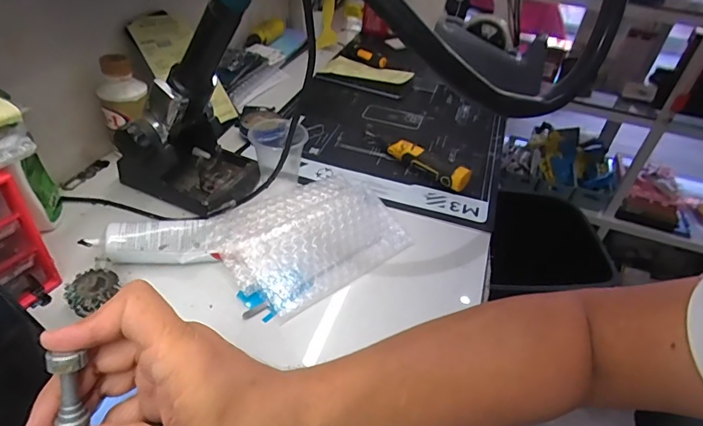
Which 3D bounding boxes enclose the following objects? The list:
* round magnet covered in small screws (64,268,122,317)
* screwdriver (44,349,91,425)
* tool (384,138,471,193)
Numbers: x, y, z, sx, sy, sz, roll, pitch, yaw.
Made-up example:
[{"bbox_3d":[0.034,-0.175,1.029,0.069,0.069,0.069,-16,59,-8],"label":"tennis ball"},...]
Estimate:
[{"bbox_3d":[-0.224,0.071,0.384,0.041,0.022,0.041,4,41,-3],"label":"round magnet covered in small screws"},{"bbox_3d":[-0.149,0.124,0.235,0.014,0.112,0.012,10,20,6],"label":"screwdriver"},{"bbox_3d":[0.099,-0.065,0.570,0.028,0.031,0.115,-24,49,-31],"label":"tool"}]

